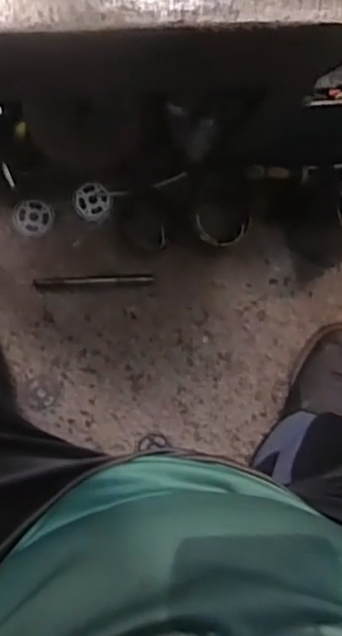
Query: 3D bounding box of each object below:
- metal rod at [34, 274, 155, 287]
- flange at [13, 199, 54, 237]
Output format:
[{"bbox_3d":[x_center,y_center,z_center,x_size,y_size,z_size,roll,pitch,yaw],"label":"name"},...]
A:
[{"bbox_3d":[-0.100,-0.050,0.860,0.157,0.009,0.010,-2,90,-9],"label":"metal rod"},{"bbox_3d":[-0.181,-0.131,0.858,0.050,0.004,0.047,0,90,-9],"label":"flange"}]

